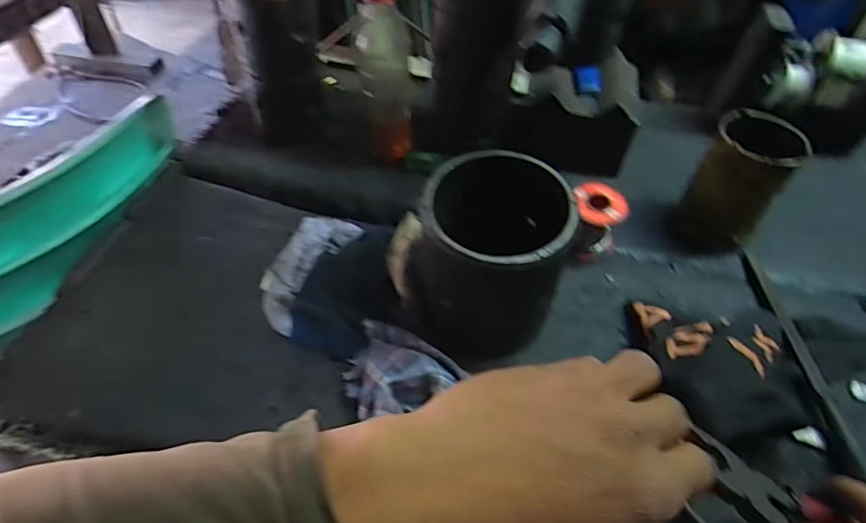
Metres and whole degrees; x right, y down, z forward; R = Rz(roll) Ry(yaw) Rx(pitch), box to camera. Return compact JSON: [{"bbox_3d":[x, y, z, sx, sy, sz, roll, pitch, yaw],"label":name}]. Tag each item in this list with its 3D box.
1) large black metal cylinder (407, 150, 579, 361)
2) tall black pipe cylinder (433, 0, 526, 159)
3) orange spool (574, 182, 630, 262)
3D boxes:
[{"bbox_3d":[0.042,-0.004,0.411,0.110,0.132,0.120,-2,48,-4],"label":"large black metal cylinder"},{"bbox_3d":[0.041,-0.212,0.506,0.083,0.208,0.075,5,48,2],"label":"tall black pipe cylinder"},{"bbox_3d":[0.151,-0.034,0.491,0.047,0.070,0.048,1,48,-2],"label":"orange spool"}]

